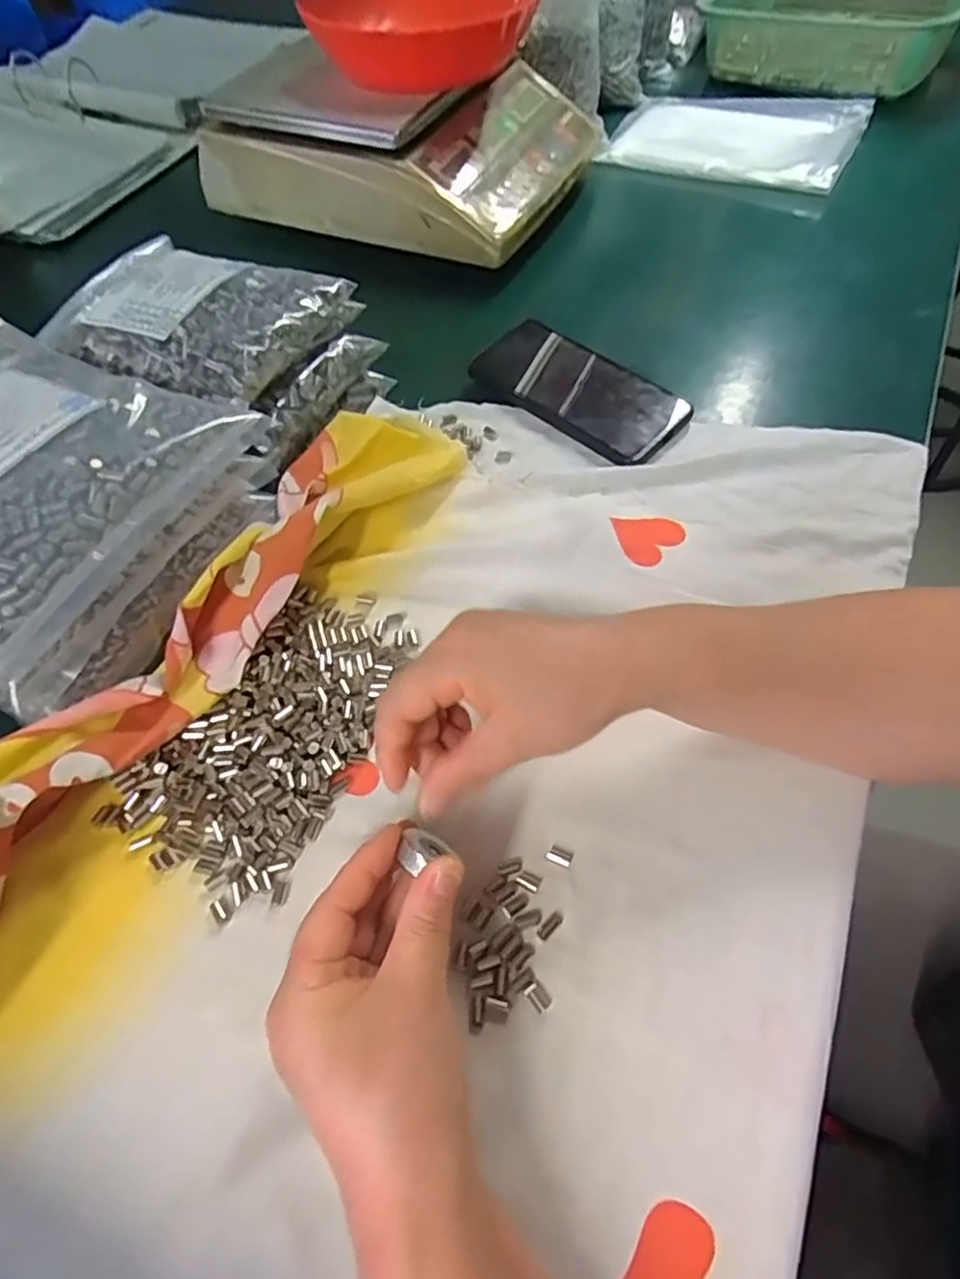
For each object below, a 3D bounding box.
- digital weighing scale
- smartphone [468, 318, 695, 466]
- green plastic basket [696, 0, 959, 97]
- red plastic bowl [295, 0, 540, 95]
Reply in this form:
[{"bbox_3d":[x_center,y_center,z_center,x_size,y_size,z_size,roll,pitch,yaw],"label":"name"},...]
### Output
[{"bbox_3d":[-0.079,-0.508,0.671,0.319,0.113,0.319,19,59,13],"label":"digital weighing scale"},{"bbox_3d":[0.070,-0.190,0.500,0.167,0.015,0.076,37,65,22],"label":"smartphone"},{"bbox_3d":[0.421,-0.747,0.808,0.293,0.100,0.236,26,61,17],"label":"green plastic basket"},{"bbox_3d":[-0.041,-0.549,0.595,0.176,0.056,0.176,-1,57,1],"label":"red plastic bowl"}]

